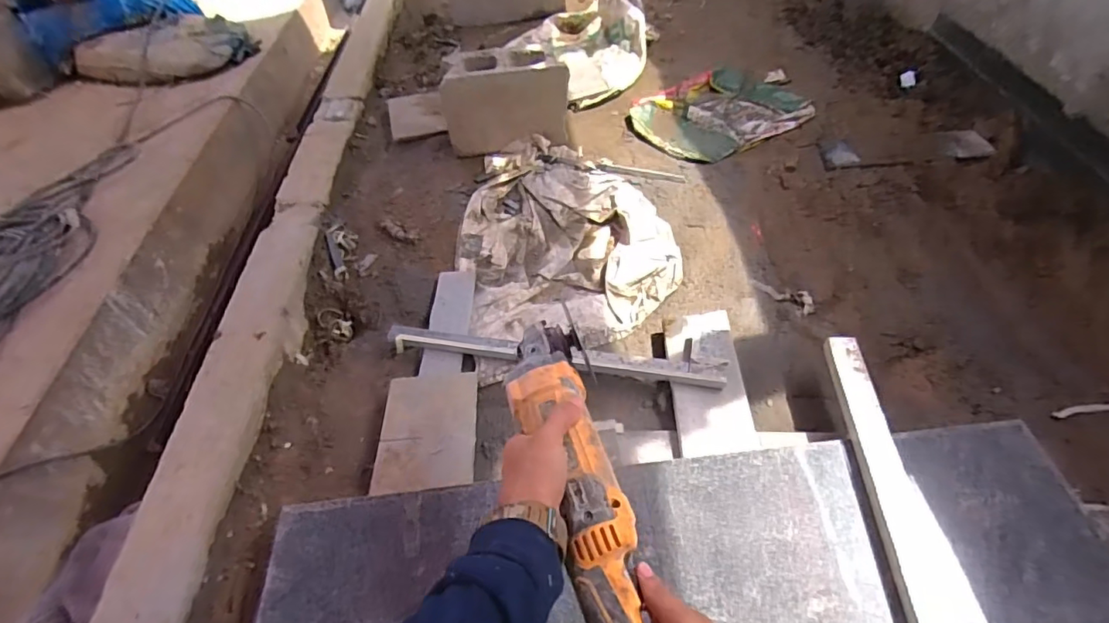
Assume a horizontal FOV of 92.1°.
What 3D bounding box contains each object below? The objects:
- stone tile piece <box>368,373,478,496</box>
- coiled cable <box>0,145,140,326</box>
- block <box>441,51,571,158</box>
[{"bbox_3d":[-0.187,0.174,0.793,0.138,0.012,0.194,-2,48,-2],"label":"stone tile piece"},{"bbox_3d":[-1.175,-0.182,1.196,0.323,0.043,0.693,6,51,11],"label":"coiled cable"},{"bbox_3d":[-0.107,-0.484,1.236,0.270,0.187,0.121,-4,50,2],"label":"block"}]

